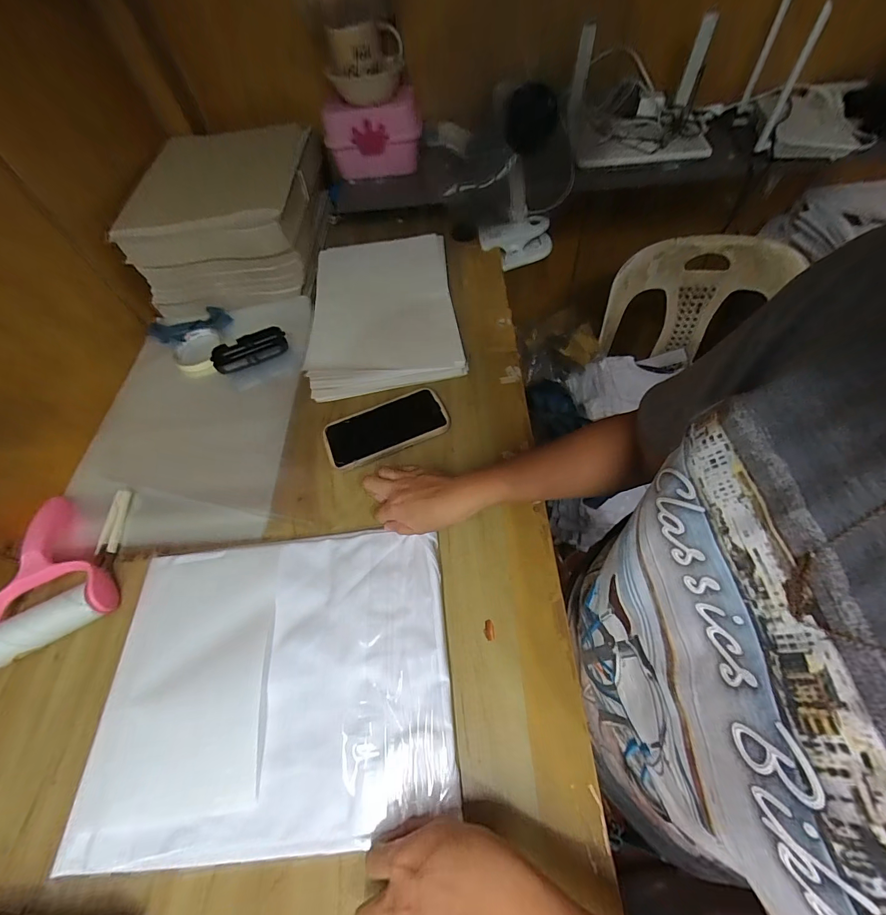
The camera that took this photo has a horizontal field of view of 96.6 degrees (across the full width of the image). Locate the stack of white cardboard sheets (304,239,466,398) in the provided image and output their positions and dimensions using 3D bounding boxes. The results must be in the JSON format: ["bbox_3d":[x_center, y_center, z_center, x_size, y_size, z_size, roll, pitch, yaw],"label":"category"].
[{"bbox_3d":[-0.095,-0.248,0.638,0.225,0.035,0.343,-7,57,0],"label":"stack of white cardboard sheets"}]

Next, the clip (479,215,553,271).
[{"bbox_3d":[0.137,-0.398,0.737,0.133,0.068,0.041,-14,58,-3],"label":"clip"}]

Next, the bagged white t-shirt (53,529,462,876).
[{"bbox_3d":[-0.155,0.199,0.369,0.317,0.017,0.253,-6,57,0],"label":"bagged white t-shirt"}]

